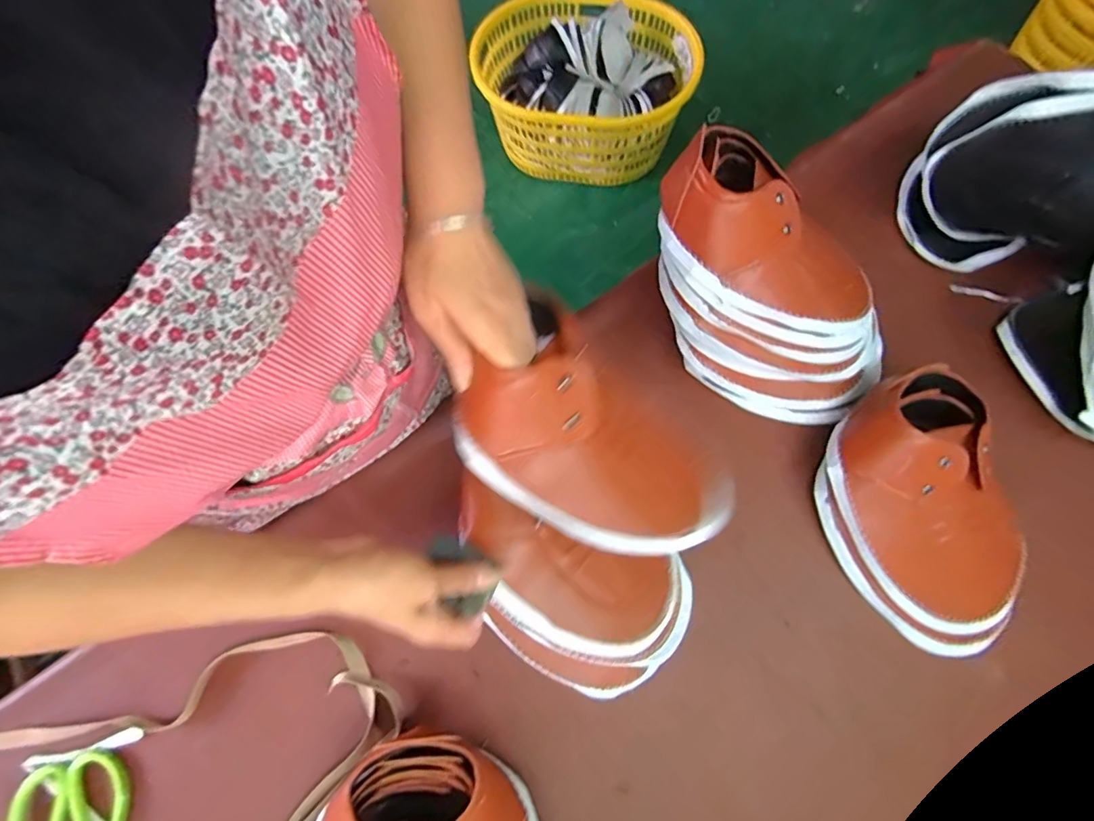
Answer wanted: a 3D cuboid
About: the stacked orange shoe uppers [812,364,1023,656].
[{"bbox_3d":[0.379,0.100,0.492,0.162,0.101,0.253,-21,72,-5],"label":"stacked orange shoe uppers"}]

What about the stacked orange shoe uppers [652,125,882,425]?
[{"bbox_3d":[0.228,-0.120,0.513,0.289,0.206,0.159,39,77,14],"label":"stacked orange shoe uppers"}]

